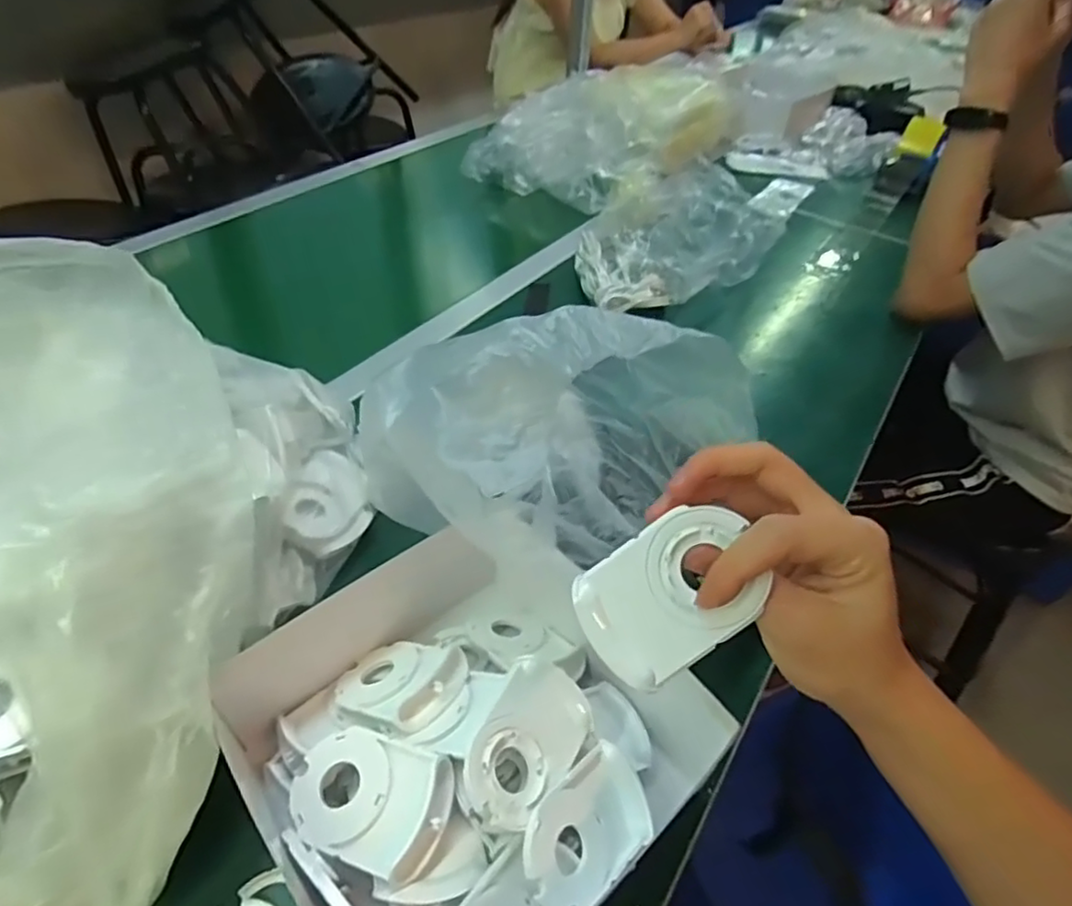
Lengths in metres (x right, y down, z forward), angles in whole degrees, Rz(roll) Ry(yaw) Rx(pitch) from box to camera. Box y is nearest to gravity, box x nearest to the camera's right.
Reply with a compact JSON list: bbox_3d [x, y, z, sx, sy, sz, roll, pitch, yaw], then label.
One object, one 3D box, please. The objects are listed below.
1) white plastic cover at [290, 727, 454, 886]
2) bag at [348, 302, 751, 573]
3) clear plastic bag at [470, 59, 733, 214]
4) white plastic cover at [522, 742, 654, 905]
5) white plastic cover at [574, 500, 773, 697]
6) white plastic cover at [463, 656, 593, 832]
[{"bbox_3d":[-0.085,0.174,0.317,0.082,0.025,0.057,16,45,12],"label":"white plastic cover"},{"bbox_3d":[0.022,-0.013,0.413,0.208,0.133,0.132,-30,53,-30],"label":"bag"},{"bbox_3d":[0.146,-0.597,1.114,0.302,0.121,0.514,25,47,21],"label":"clear plastic bag"},{"bbox_3d":[0.027,0.198,0.323,0.078,0.017,0.060,-35,95,-47],"label":"white plastic cover"},{"bbox_3d":[0.059,0.061,0.271,0.078,0.005,0.057,-35,78,4],"label":"white plastic cover"},{"bbox_3d":[-0.007,0.156,0.333,0.056,0.020,0.087,45,43,-5],"label":"white plastic cover"}]

